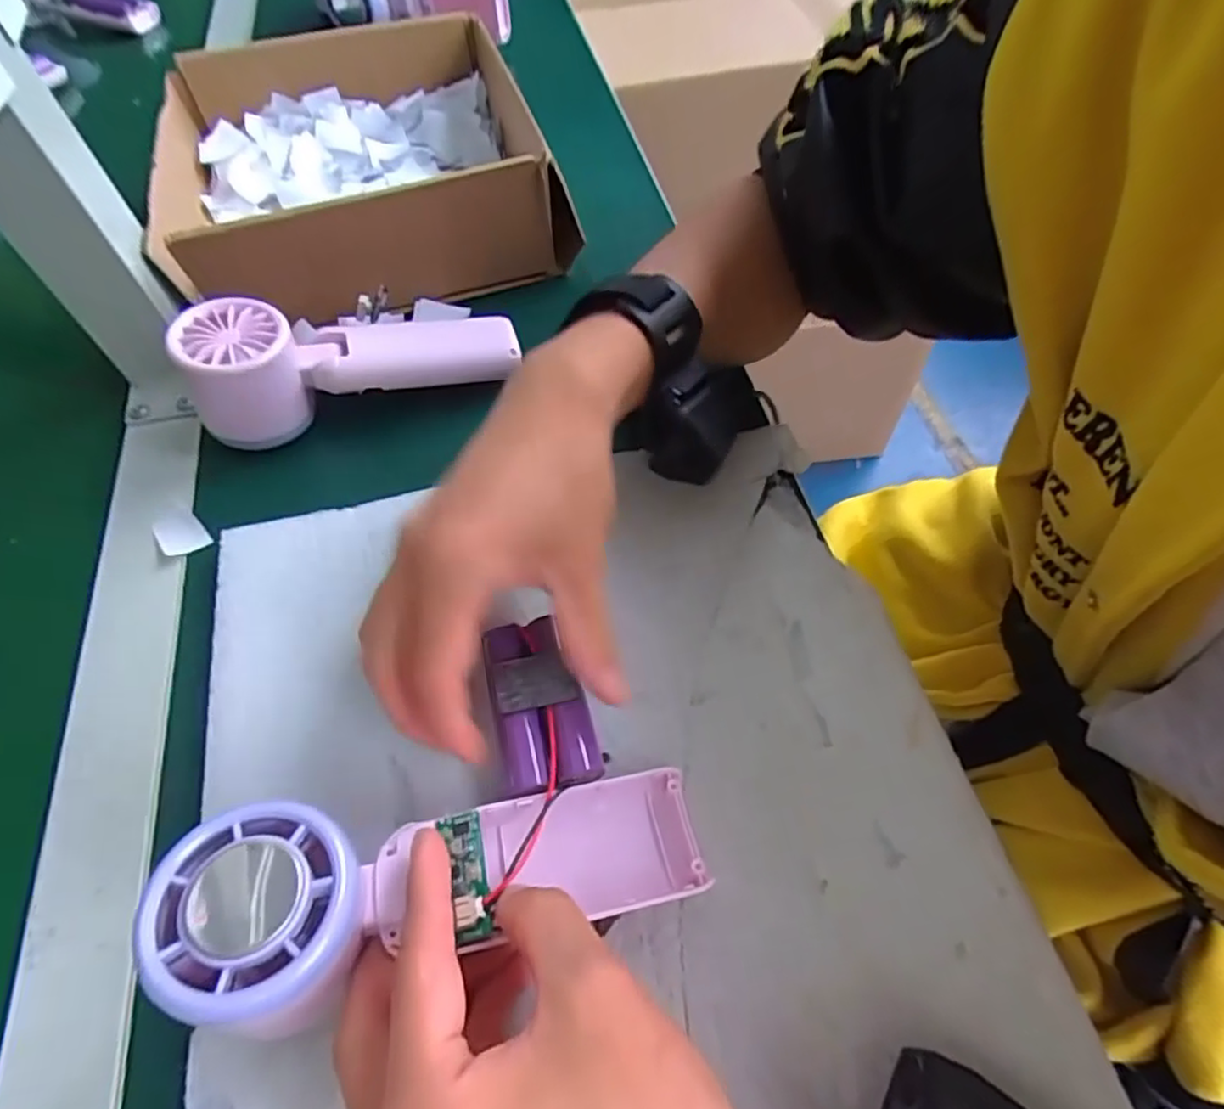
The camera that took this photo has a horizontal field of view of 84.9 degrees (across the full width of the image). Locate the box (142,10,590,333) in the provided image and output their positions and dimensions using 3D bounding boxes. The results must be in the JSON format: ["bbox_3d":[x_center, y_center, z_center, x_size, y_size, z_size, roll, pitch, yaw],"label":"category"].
[{"bbox_3d":[-0.163,-0.249,0.428,0.211,0.071,0.220,-14,60,-7],"label":"box"}]

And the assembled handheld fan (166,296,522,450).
[{"bbox_3d":[-0.132,-0.106,0.347,0.159,0.056,0.048,-19,60,-10],"label":"assembled handheld fan"}]

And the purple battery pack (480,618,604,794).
[{"bbox_3d":[-0.027,0.057,0.260,0.034,0.020,0.066,-13,59,-7],"label":"purple battery pack"}]

